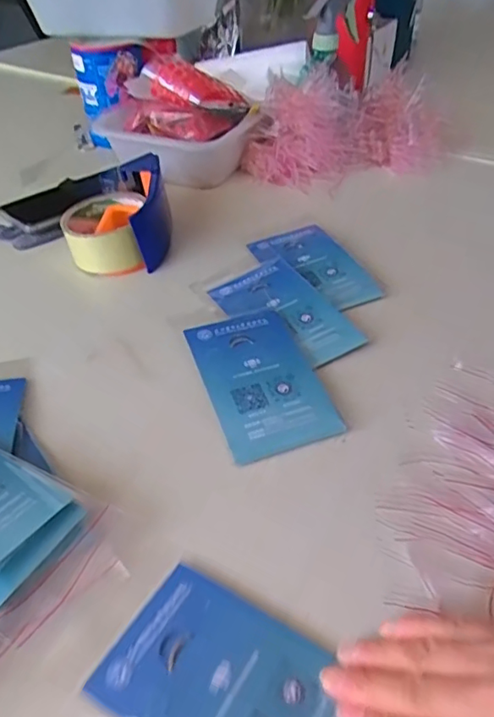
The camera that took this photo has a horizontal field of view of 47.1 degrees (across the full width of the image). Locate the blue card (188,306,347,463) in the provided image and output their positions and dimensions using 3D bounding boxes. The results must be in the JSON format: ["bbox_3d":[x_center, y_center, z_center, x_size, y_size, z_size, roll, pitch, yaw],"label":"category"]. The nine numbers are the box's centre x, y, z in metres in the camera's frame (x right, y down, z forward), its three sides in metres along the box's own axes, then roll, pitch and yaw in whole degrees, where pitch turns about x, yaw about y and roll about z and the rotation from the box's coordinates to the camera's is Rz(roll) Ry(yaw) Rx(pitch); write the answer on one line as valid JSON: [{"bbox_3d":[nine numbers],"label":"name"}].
[{"bbox_3d":[0.009,0.013,0.428,0.083,0.005,0.135,-13,48,-14],"label":"blue card"}]

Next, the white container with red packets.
[{"bbox_3d":[-0.092,-0.291,0.698,0.198,0.113,0.138,29,51,30],"label":"white container with red packets"}]

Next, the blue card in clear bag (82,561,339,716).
[{"bbox_3d":[-0.003,0.161,0.266,0.133,0.006,0.085,19,47,24],"label":"blue card in clear bag"}]

